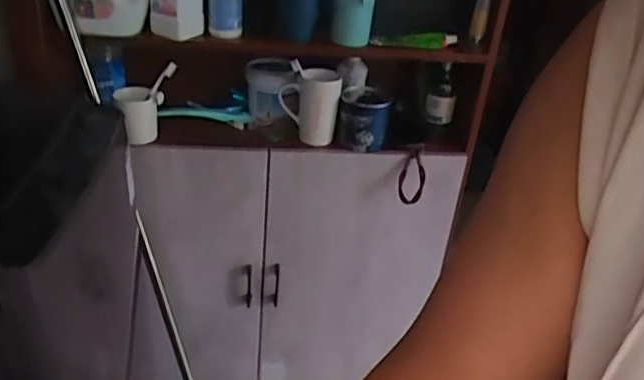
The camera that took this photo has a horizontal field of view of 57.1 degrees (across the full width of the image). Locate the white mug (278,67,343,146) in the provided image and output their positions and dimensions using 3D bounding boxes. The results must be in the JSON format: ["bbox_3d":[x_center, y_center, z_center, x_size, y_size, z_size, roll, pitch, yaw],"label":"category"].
[{"bbox_3d":[-0.028,-0.181,1.266,0.128,0.131,0.097,5,31,-3],"label":"white mug"}]

